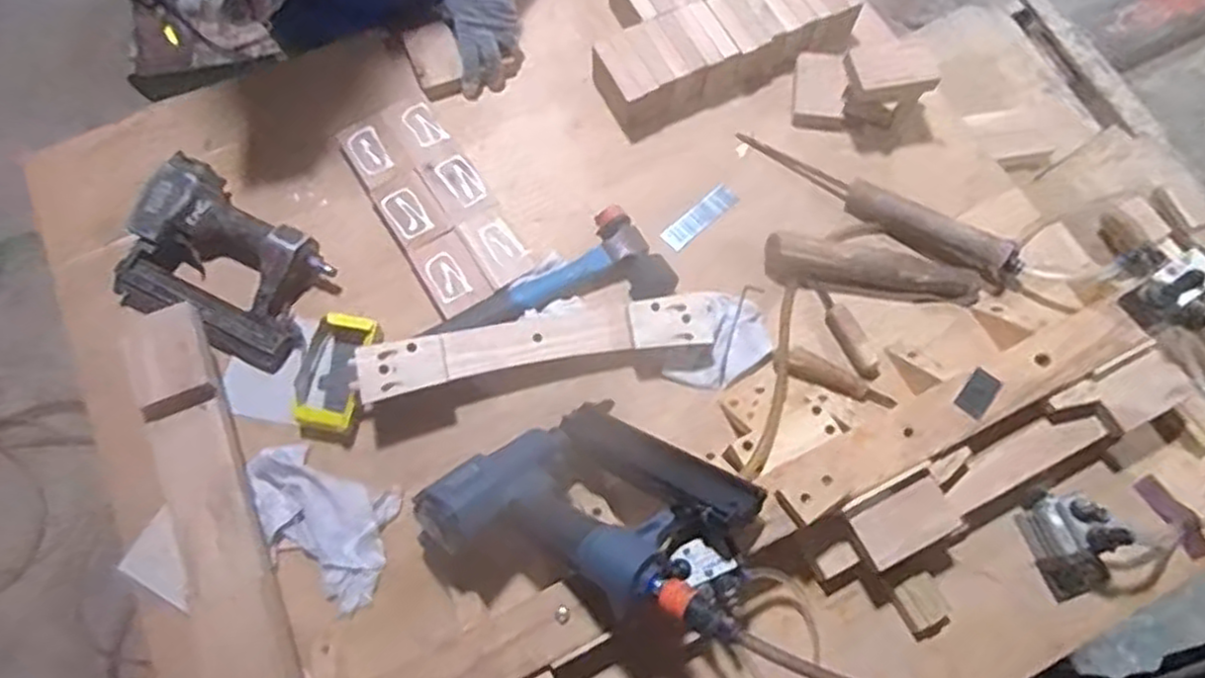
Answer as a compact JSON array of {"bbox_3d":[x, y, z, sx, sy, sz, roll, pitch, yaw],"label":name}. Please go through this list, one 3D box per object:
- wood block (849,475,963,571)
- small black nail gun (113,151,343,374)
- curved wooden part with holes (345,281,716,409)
[{"bbox_3d":[0.284,0.172,0.683,0.097,0.016,0.054,-26,71,-10],"label":"wood block"},{"bbox_3d":[-0.422,-0.079,0.822,0.226,0.087,0.171,28,71,10],"label":"small black nail gun"},{"bbox_3d":[-0.064,-0.005,0.767,0.377,0.048,0.082,-10,69,-5],"label":"curved wooden part with holes"}]

